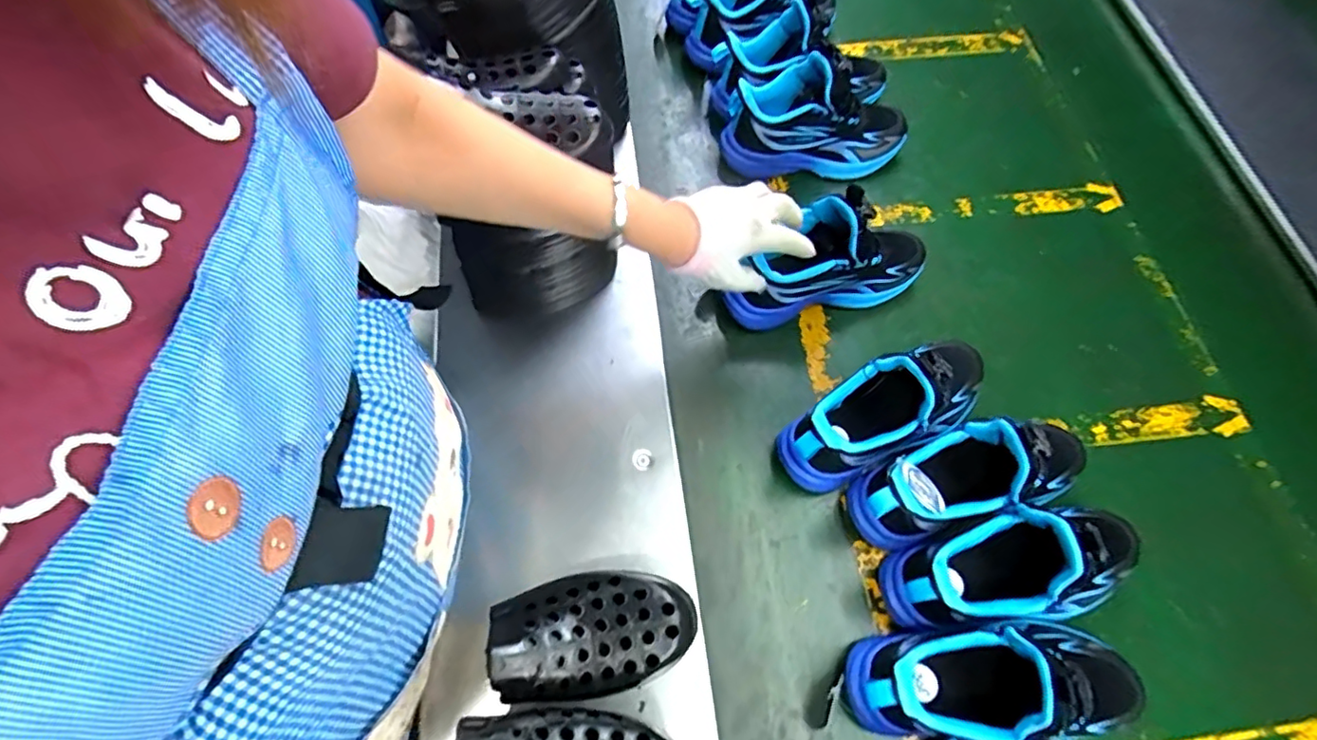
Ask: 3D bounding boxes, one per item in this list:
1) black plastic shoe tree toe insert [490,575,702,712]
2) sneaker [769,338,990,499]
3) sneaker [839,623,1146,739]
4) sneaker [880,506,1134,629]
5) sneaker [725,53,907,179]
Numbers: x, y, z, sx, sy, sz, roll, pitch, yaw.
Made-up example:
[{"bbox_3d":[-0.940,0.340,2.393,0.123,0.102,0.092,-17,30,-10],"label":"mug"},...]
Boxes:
[{"bbox_3d":[-0.045,0.187,0.429,0.152,0.045,0.083,-10,66,-4],"label":"black plastic shoe tree toe insert"},{"bbox_3d":[0.234,0.034,0.568,0.232,0.139,0.093,-25,67,-10],"label":"sneaker"},{"bbox_3d":[0.277,0.245,0.470,0.238,0.142,0.083,-2,65,-3],"label":"sneaker"},{"bbox_3d":[0.322,0.164,0.507,0.231,0.148,0.084,-6,65,-5],"label":"sneaker"},{"bbox_3d":[0.200,-0.312,0.734,0.233,0.114,0.091,2,65,-2],"label":"sneaker"}]

